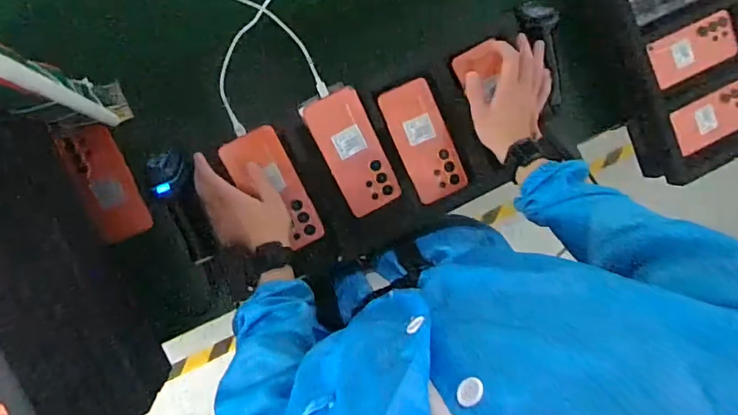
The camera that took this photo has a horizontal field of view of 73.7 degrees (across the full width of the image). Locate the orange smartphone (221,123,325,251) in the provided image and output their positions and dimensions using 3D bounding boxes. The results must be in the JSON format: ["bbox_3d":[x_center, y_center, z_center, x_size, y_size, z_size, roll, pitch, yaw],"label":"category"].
[{"bbox_3d":[-0.128,-0.021,0.669,0.078,0.016,0.171,-28,106,-12],"label":"orange smartphone"}]

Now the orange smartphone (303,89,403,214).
[{"bbox_3d":[-0.020,-0.074,0.686,0.077,0.008,0.171,-27,106,-4],"label":"orange smartphone"}]

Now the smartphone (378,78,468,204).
[{"bbox_3d":[0.078,-0.094,0.702,0.075,0.013,0.168,-23,96,-8],"label":"smartphone"}]

